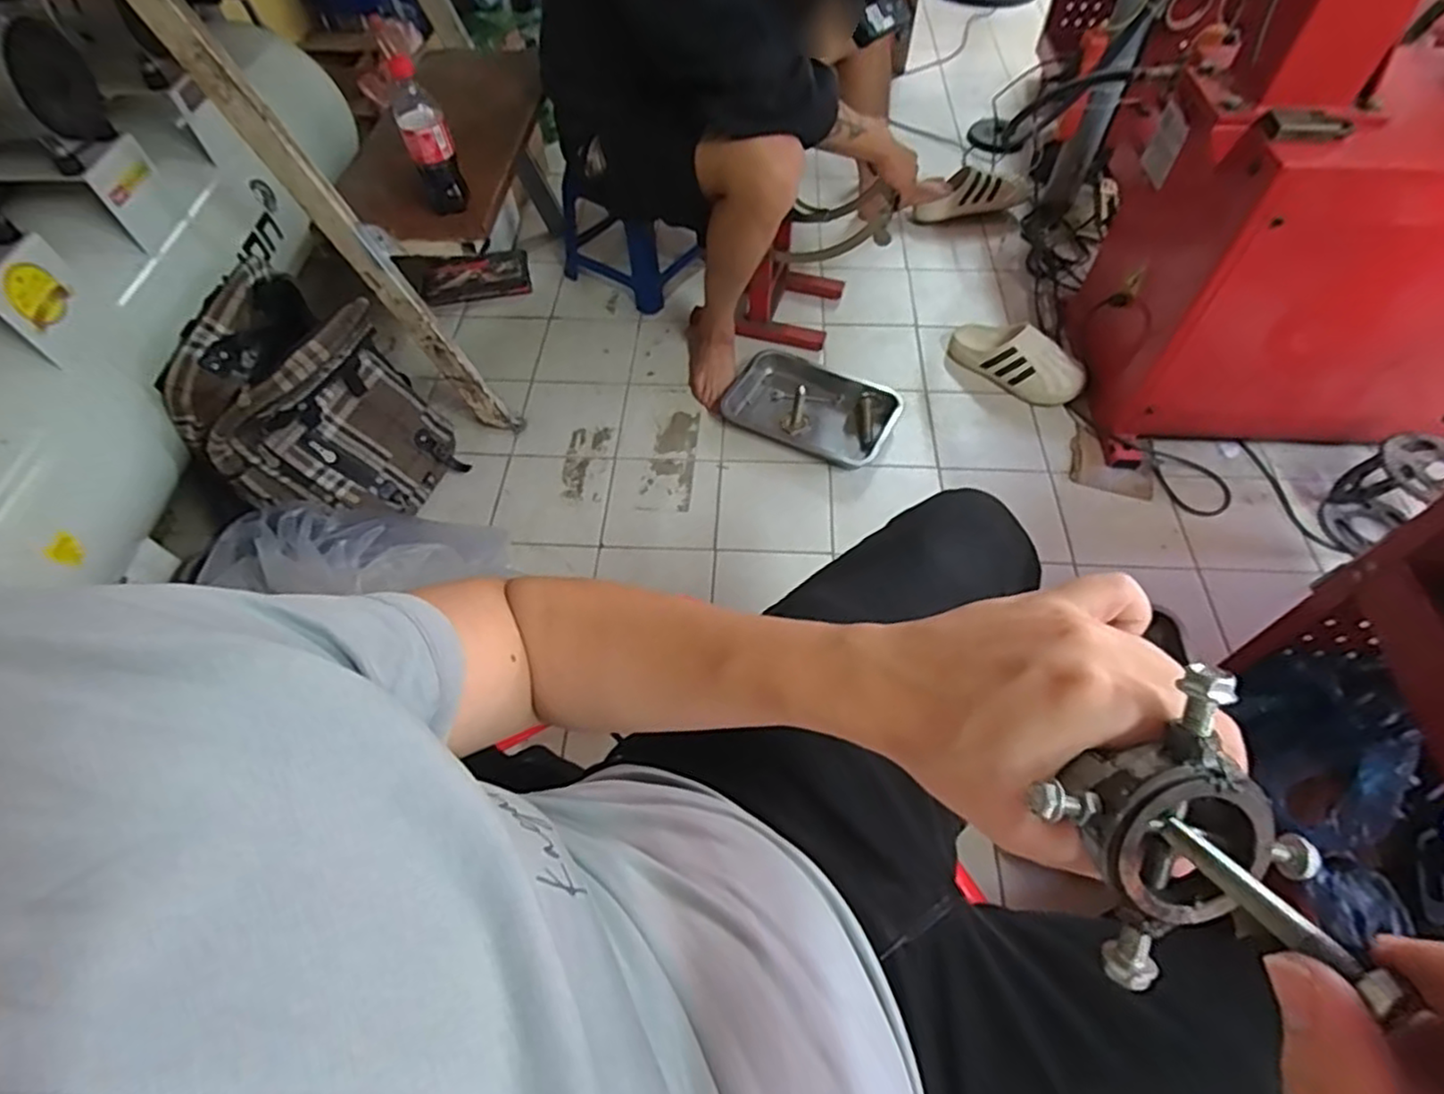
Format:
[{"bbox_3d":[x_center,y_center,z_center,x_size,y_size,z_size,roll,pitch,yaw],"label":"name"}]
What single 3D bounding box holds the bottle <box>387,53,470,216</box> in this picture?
[{"bbox_3d":[-0.408,-0.560,0.974,0.061,0.205,0.053,-22,59,-12],"label":"bottle"}]

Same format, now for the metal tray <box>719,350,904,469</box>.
[{"bbox_3d":[0.180,-0.276,1.366,0.317,0.041,0.216,22,60,15],"label":"metal tray"}]

